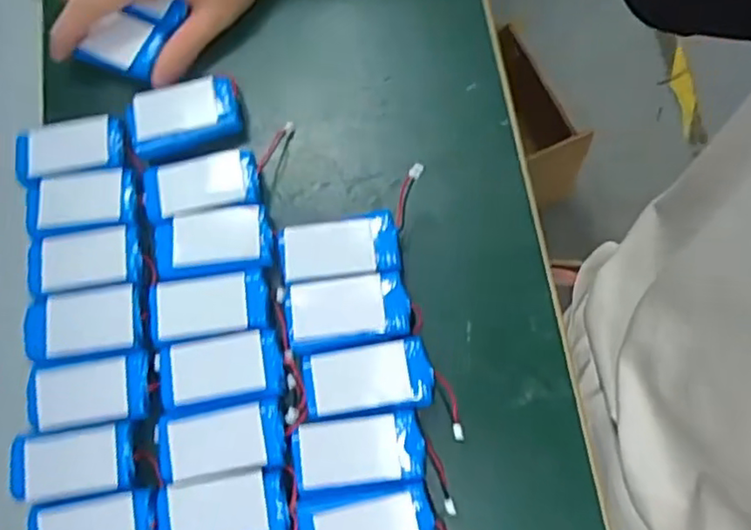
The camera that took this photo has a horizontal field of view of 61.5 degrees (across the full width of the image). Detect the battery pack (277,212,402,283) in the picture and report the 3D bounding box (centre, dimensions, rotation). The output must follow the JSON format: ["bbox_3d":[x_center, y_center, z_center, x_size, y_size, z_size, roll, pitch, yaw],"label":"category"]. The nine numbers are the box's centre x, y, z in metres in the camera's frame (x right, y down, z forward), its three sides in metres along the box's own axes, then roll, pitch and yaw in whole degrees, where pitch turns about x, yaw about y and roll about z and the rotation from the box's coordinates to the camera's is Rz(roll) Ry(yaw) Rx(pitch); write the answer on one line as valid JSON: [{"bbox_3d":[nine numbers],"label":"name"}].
[{"bbox_3d":[-0.021,-0.010,0.359,0.067,0.012,0.037,-6,74,-1],"label":"battery pack"}]

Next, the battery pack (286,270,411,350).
[{"bbox_3d":[-0.016,0.024,0.348,0.066,0.011,0.036,-7,74,-2],"label":"battery pack"}]

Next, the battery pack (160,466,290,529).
[{"bbox_3d":[-0.078,0.127,0.323,0.065,0.006,0.038,-6,74,-1],"label":"battery pack"}]

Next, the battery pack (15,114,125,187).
[{"bbox_3d":[-0.192,-0.072,0.393,0.071,0.012,0.037,-9,75,-2],"label":"battery pack"}]

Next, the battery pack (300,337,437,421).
[{"bbox_3d":[-0.005,0.061,0.338,0.068,0.013,0.035,-8,74,-2],"label":"battery pack"}]

